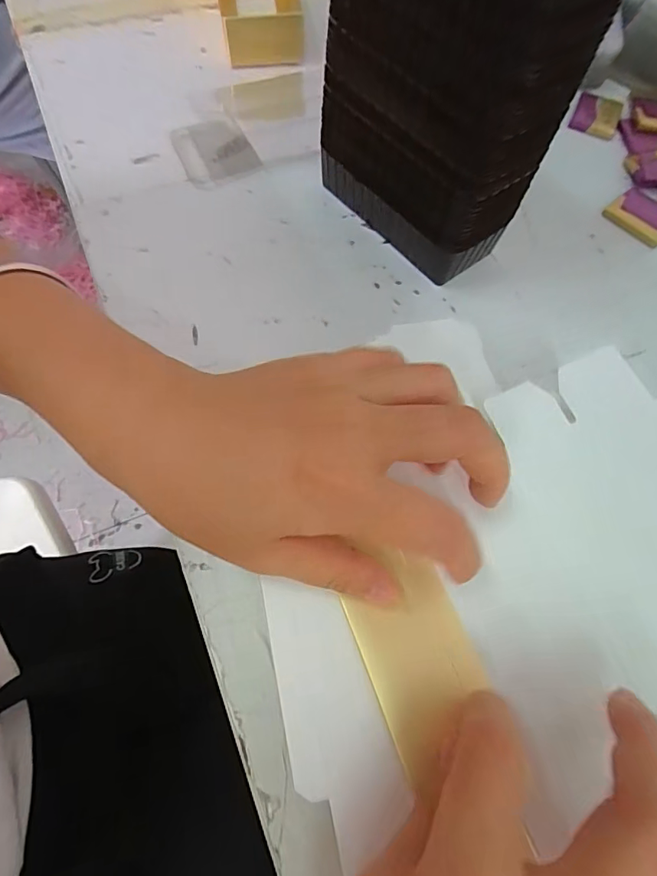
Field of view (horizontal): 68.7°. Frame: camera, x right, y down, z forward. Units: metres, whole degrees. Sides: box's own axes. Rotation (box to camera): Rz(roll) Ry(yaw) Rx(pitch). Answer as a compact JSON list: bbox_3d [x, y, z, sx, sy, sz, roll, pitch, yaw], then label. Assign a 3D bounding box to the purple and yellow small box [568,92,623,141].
[{"bbox_3d":[0.192,-0.231,0.343,0.031,0.004,0.037,24,67,8],"label":"purple and yellow small box"}]

